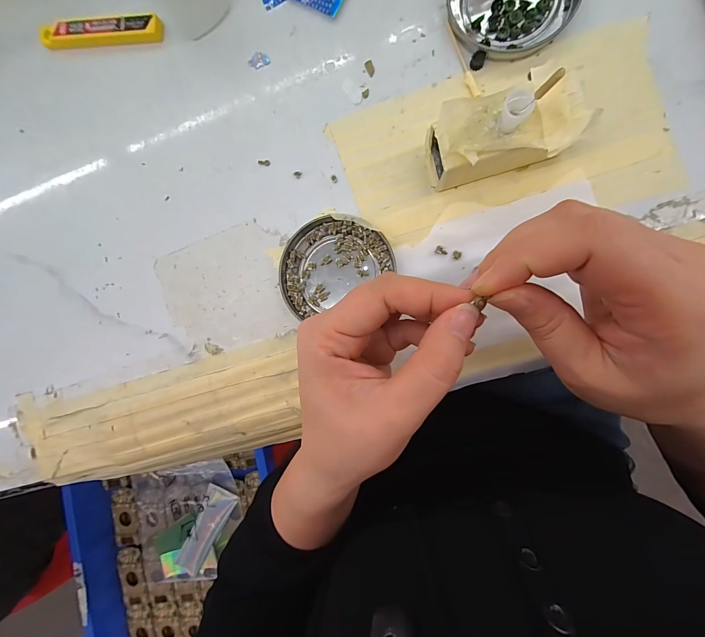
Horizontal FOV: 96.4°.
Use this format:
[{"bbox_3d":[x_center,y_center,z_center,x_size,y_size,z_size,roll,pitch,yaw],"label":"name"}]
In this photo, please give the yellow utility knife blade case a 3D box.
[{"bbox_3d":[-0.194,-0.220,0.243,0.100,0.009,0.018,4,92,9],"label":"yellow utility knife blade case"}]

